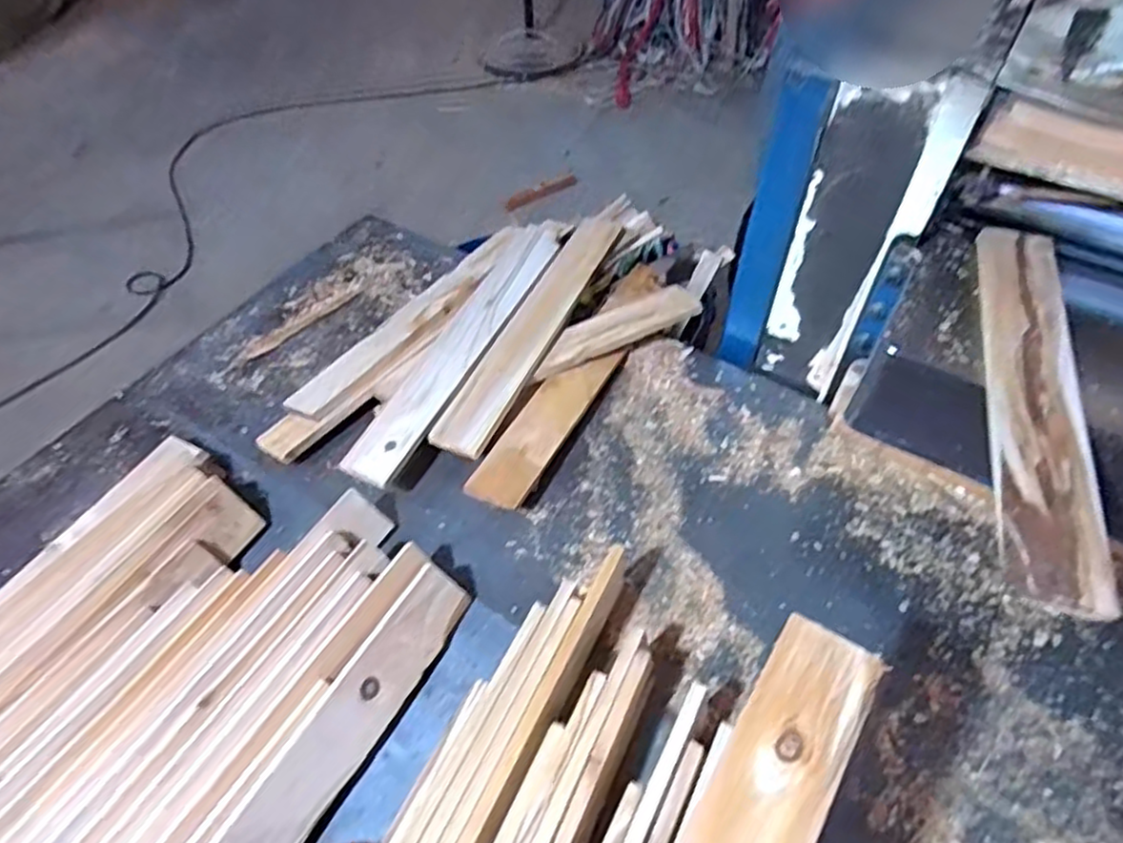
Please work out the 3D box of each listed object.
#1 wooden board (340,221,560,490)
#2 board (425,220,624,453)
[{"bbox_3d":[-0.130,-0.116,0.971,0.077,0.017,0.500,20,54,15],"label":"wooden board"},{"bbox_3d":[-0.033,-0.141,0.983,0.070,0.018,0.487,20,54,15],"label":"board"}]

